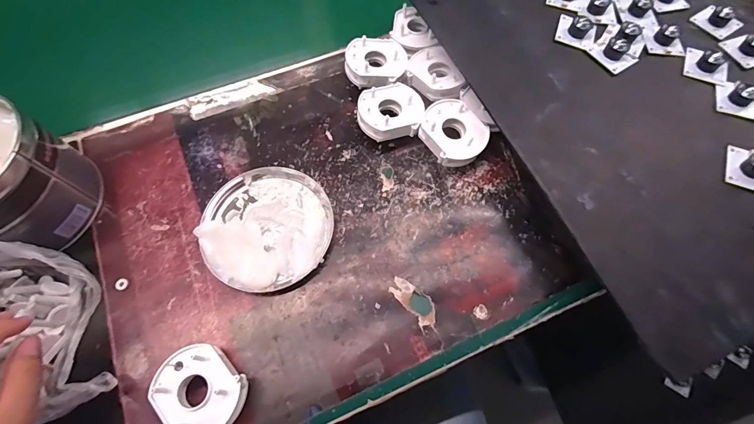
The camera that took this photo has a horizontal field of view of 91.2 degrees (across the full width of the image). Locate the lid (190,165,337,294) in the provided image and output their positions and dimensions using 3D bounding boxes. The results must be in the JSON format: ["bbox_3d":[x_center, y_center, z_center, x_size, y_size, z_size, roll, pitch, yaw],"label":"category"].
[{"bbox_3d":[-0.109,0.011,0.366,0.122,0.025,0.129,0,66,-1],"label":"lid"}]

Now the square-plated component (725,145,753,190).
[{"bbox_3d":[0.353,-0.043,0.344,0.037,0.019,0.042,21,68,7],"label":"square-plated component"}]

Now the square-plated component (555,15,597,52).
[{"bbox_3d":[0.226,-0.204,0.411,0.043,0.015,0.042,24,69,8],"label":"square-plated component"}]

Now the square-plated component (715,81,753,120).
[{"bbox_3d":[0.376,-0.118,0.377,0.041,0.020,0.038,21,68,7],"label":"square-plated component"}]

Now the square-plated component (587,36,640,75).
[{"bbox_3d":[0.258,-0.174,0.397,0.038,0.018,0.042,-35,72,-15],"label":"square-plated component"}]

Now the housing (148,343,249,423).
[{"bbox_3d":[-0.144,0.146,0.302,0.071,0.034,0.061,38,71,15],"label":"housing"}]

